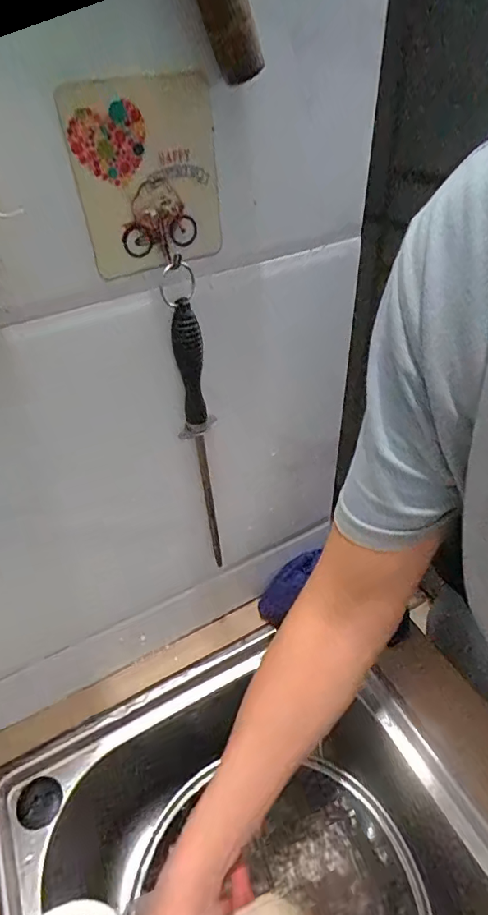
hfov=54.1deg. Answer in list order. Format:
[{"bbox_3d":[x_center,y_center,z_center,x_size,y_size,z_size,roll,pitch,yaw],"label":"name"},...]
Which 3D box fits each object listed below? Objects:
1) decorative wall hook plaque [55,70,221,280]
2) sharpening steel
[{"bbox_3d":[-0.045,-0.138,0.239,0.074,0.087,0.016,-27,54,-21],"label":"decorative wall hook plaque"},{"bbox_3d":[-0.033,-0.015,0.351,0.021,0.247,0.024,1,43,5],"label":"sharpening steel"}]

